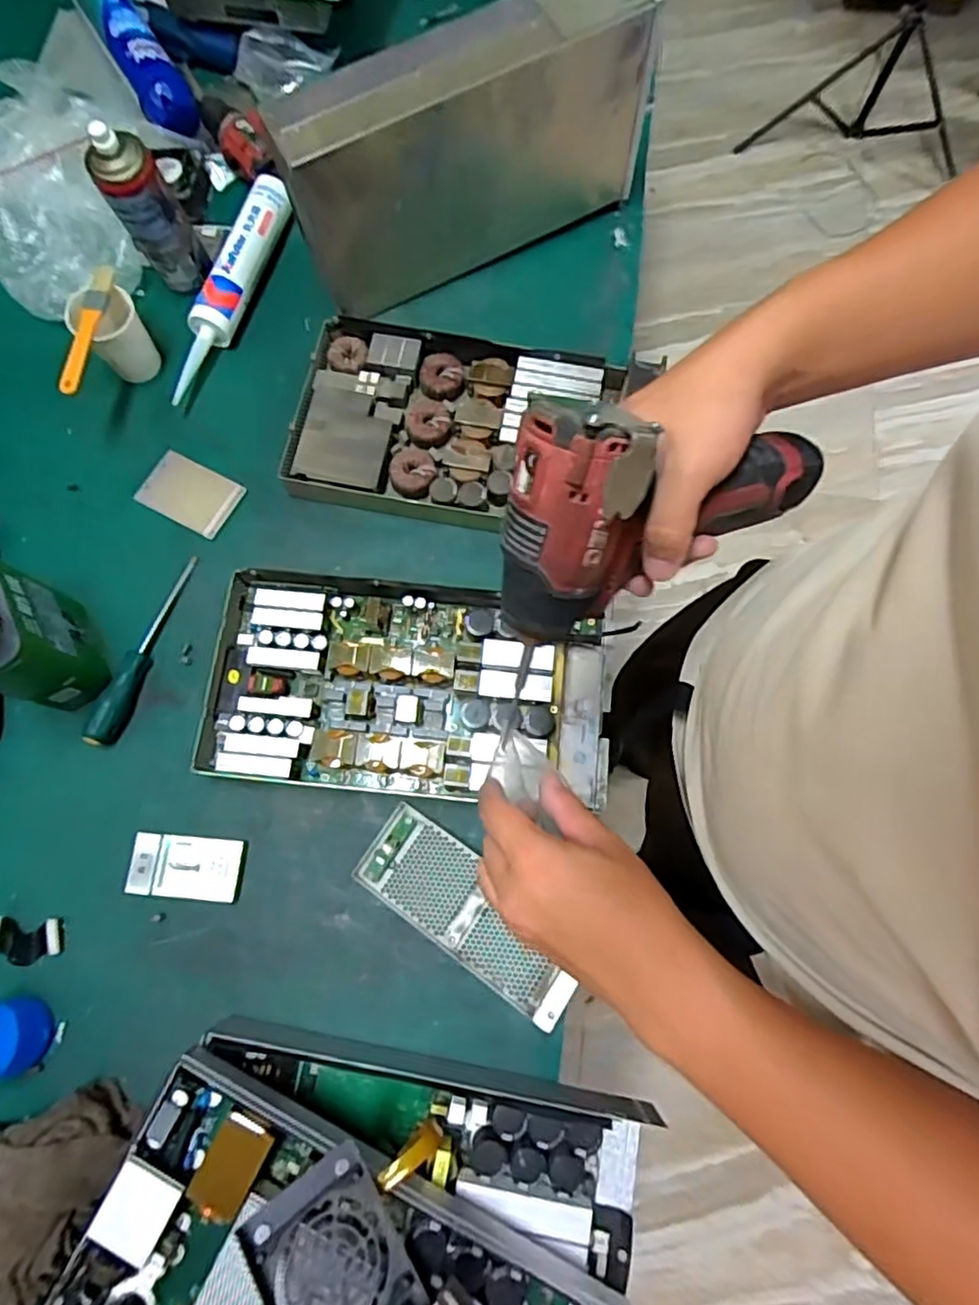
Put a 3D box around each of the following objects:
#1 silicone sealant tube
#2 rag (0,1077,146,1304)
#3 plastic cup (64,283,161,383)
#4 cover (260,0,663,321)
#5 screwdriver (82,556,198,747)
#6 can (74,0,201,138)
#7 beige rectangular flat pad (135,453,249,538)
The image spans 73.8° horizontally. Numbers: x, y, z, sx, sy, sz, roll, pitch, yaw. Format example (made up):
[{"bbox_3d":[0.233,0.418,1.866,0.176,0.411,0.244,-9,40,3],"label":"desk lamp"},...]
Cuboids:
[{"bbox_3d":[-0.308,-0.429,0.780,0.050,0.056,0.303,18,75,3],"label":"silicone sealant tube"},{"bbox_3d":[-0.391,0.453,0.527,0.130,0.066,0.202,34,76,7],"label":"rag"},{"bbox_3d":[-0.418,-0.354,0.735,0.068,0.094,0.064,0,74,-2],"label":"plastic cup"},{"bbox_3d":[-0.020,-0.540,0.713,0.411,0.225,0.083,-28,77,-9],"label":"cover"},{"bbox_3d":[-0.356,-0.006,0.677,0.027,0.029,0.215,18,75,3],"label":"screwdriver"},{"bbox_3d":[-0.456,-0.769,0.811,0.057,0.065,0.333,-31,77,-8],"label":"can"},{"bbox_3d":[-0.337,-0.180,0.733,0.111,0.008,0.070,28,75,6],"label":"beige rectangular flat pad"}]

